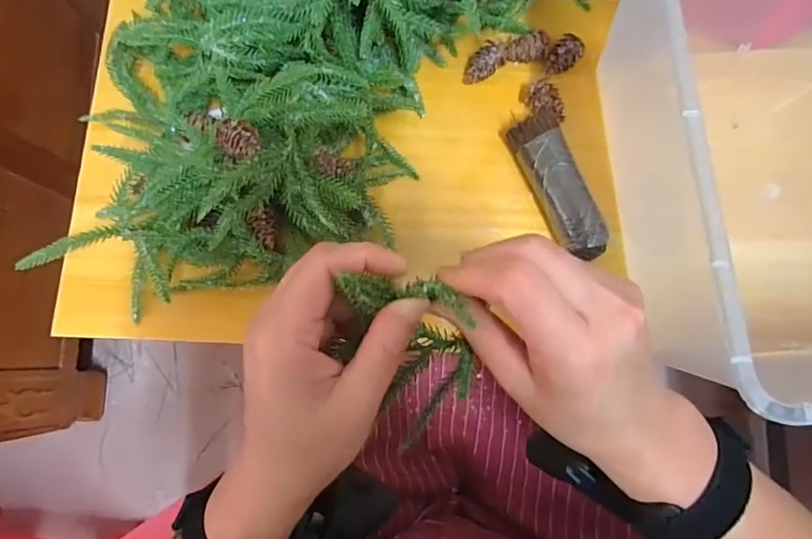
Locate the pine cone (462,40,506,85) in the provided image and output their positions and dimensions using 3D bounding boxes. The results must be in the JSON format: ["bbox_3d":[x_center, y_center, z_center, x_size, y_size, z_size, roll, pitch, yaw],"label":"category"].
[{"bbox_3d":[0.060,-0.161,0.388,0.020,0.017,0.038,41,83,7],"label":"pine cone"}]

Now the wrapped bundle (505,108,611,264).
[{"bbox_3d":[0.112,-0.060,0.370,0.032,0.034,0.112,-20,80,-3],"label":"wrapped bundle"}]

